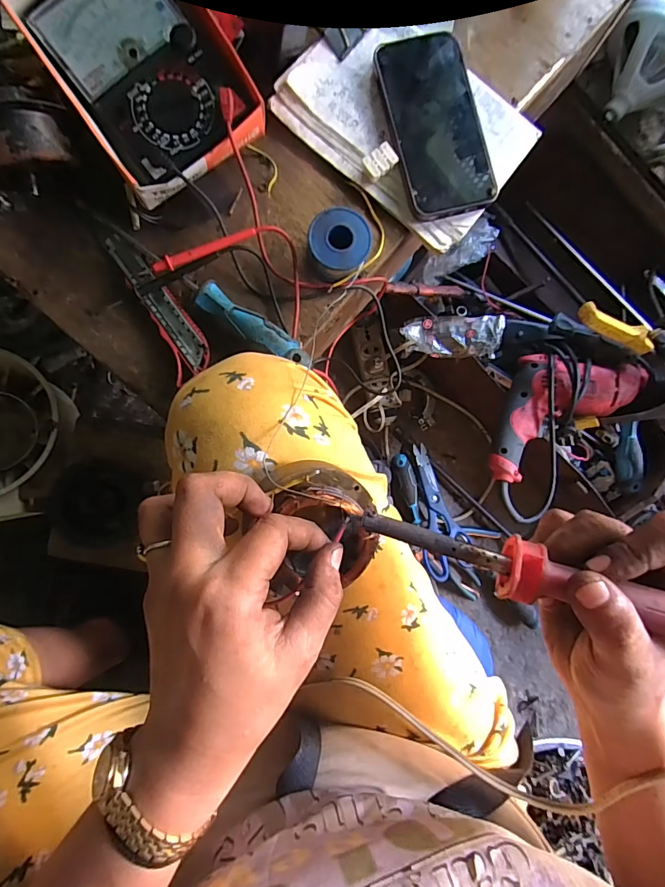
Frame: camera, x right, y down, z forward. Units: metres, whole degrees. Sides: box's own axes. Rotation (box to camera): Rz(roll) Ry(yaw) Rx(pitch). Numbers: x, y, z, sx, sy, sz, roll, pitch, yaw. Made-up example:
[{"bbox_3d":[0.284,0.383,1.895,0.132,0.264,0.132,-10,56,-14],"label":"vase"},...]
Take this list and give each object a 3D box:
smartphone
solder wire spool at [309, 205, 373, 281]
[{"bbox_3d":[0.094,-0.289,0.395,0.079,0.017,0.158,-13,87,-5],"label":"smartphone"},{"bbox_3d":[0.006,-0.175,0.385,0.052,0.034,0.053,0,86,-4],"label":"solder wire spool"}]

